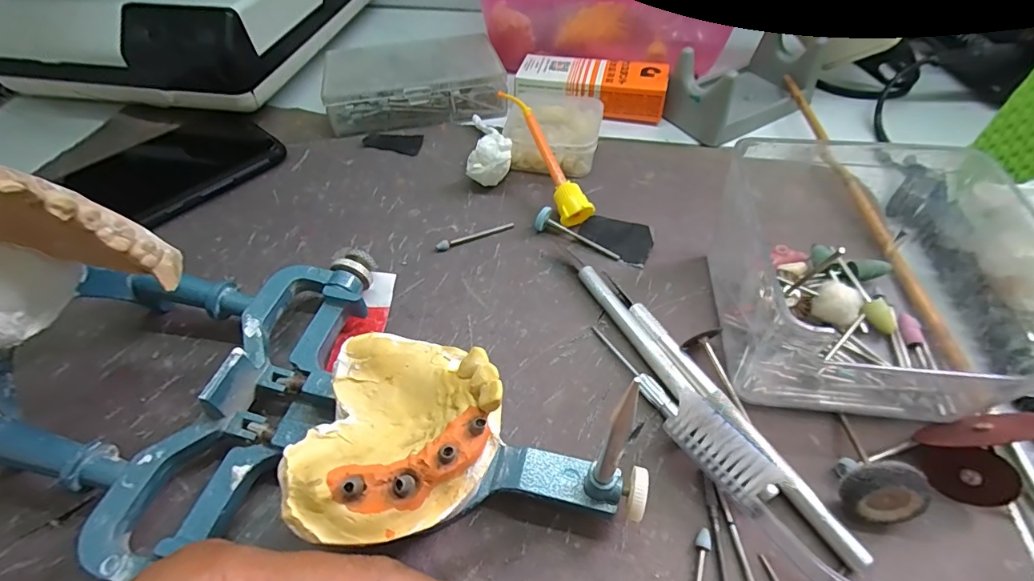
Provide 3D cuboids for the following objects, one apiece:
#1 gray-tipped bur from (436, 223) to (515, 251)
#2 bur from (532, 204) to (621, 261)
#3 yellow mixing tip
[{"bbox_3d":[-0.022,-0.029,0.241,0.042,0.005,0.005,-22,54,-15],"label":"gray-tipped bur"},{"bbox_3d":[0.032,-0.030,0.235,0.045,0.013,0.009,19,54,16],"label":"bur"},{"bbox_3d":[0.015,-0.075,0.254,0.017,0.015,0.088,-20,70,-12],"label":"yellow mixing tip"}]

